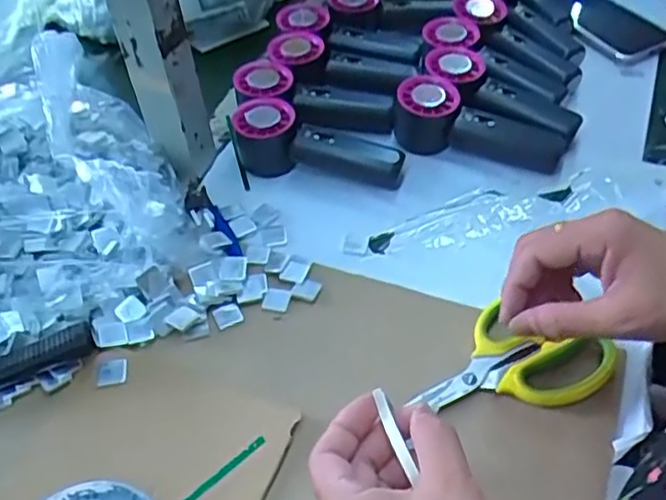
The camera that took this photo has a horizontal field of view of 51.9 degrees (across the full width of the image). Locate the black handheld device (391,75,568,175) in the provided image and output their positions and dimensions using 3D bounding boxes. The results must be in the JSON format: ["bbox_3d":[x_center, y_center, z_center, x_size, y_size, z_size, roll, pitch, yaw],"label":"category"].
[{"bbox_3d":[0.134,-0.115,0.630,0.154,0.058,0.052,9,50,14],"label":"black handheld device"}]

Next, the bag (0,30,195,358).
[{"bbox_3d":[-0.250,-0.043,0.554,0.236,0.080,0.256,-30,52,-19],"label":"bag"}]

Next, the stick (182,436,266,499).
[{"bbox_3d":[-0.091,0.154,0.412,0.126,0.008,0.007,-40,58,-3],"label":"stick"}]

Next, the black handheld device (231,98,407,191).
[{"bbox_3d":[-0.012,-0.098,0.622,0.150,0.055,0.057,3,49,9],"label":"black handheld device"}]

